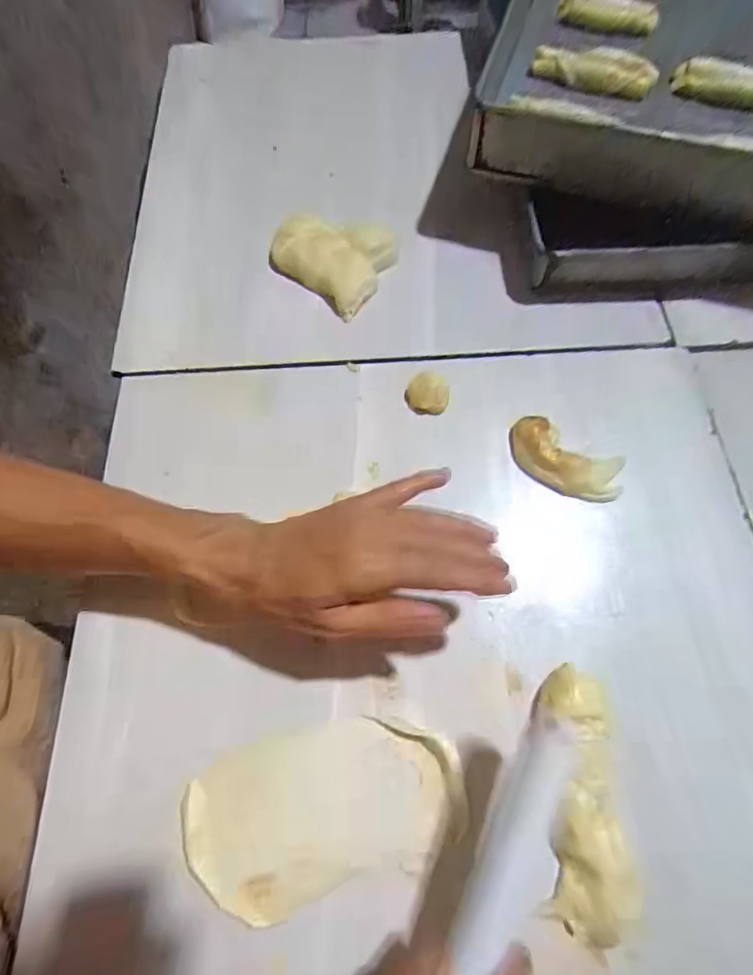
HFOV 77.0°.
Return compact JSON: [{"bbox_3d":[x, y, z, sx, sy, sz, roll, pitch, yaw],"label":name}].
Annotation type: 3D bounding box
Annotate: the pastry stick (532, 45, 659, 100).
[{"bbox_3d":[0.216,-0.415,0.473,0.117,0.031,0.025,17,68,9],"label":"pastry stick"}]

